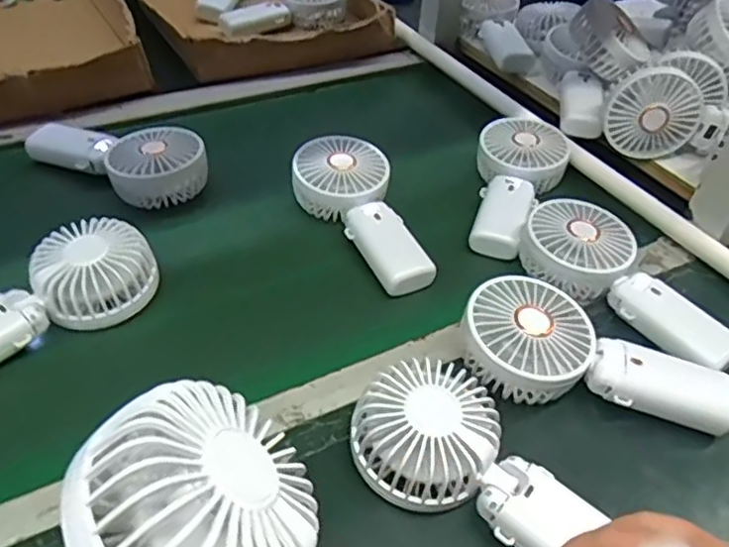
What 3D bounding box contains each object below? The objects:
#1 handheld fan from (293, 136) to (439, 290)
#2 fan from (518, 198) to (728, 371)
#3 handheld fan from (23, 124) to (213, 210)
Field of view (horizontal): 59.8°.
[{"bbox_3d":[-0.007,-0.055,0.555,0.083,0.039,0.178,-11,47,-16],"label":"handheld fan"},{"bbox_3d":[0.211,0.003,0.503,0.178,0.041,0.080,33,51,26],"label":"fan"},{"bbox_3d":[-0.231,-0.114,0.597,0.170,0.033,0.080,20,46,15],"label":"handheld fan"}]

